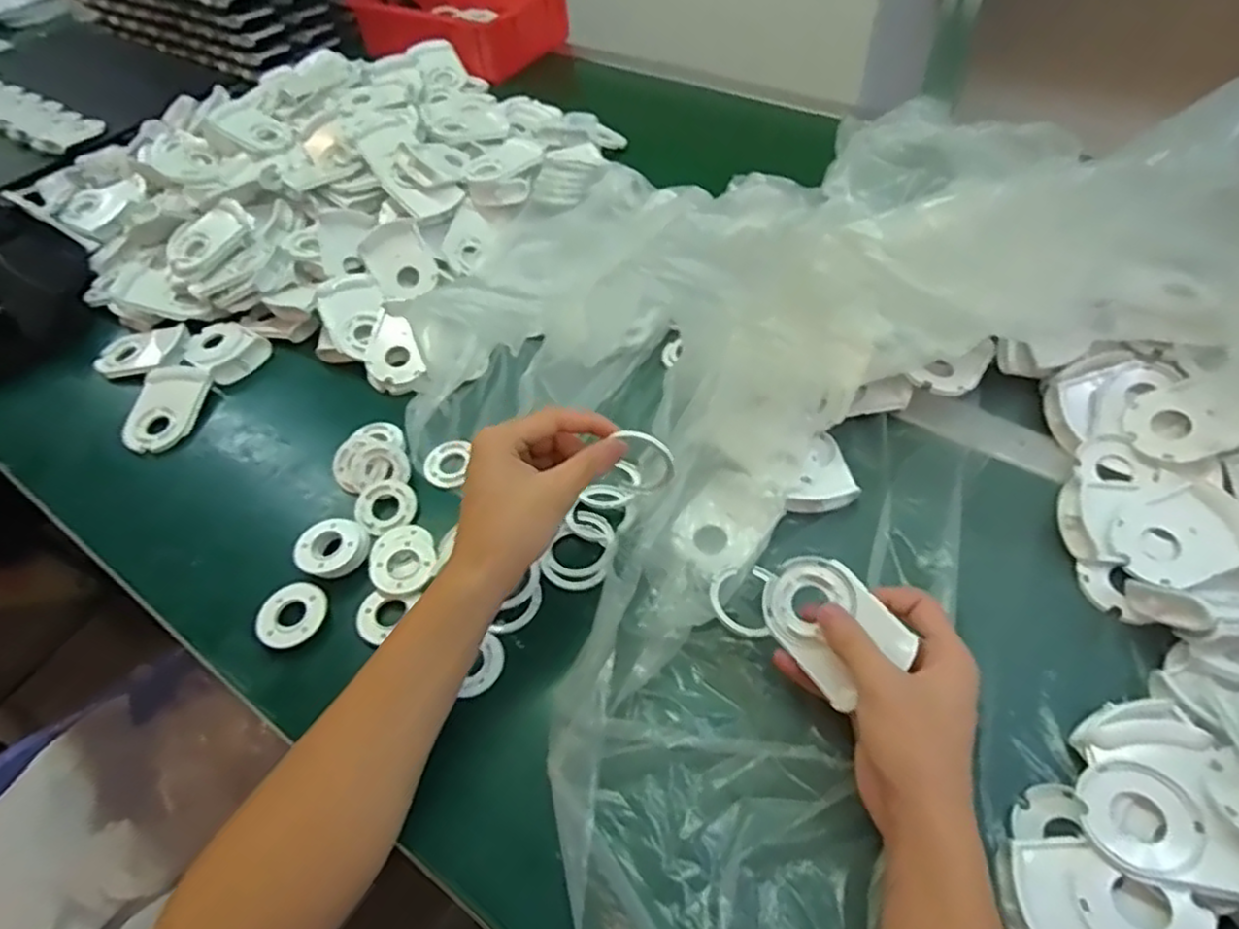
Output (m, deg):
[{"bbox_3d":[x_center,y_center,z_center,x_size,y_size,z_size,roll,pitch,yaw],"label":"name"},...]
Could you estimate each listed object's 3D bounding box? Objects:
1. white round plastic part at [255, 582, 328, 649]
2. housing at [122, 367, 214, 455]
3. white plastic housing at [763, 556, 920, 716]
[{"bbox_3d":[-0.219,0.101,0.464,0.042,0.010,0.047,-7,51,-2],"label":"white round plastic part"},{"bbox_3d":[-0.392,-0.049,0.601,0.056,0.017,0.085,-5,51,0],"label":"housing"},{"bbox_3d":[0.118,0.091,0.390,0.057,0.014,0.079,-42,63,10],"label":"white plastic housing"}]

